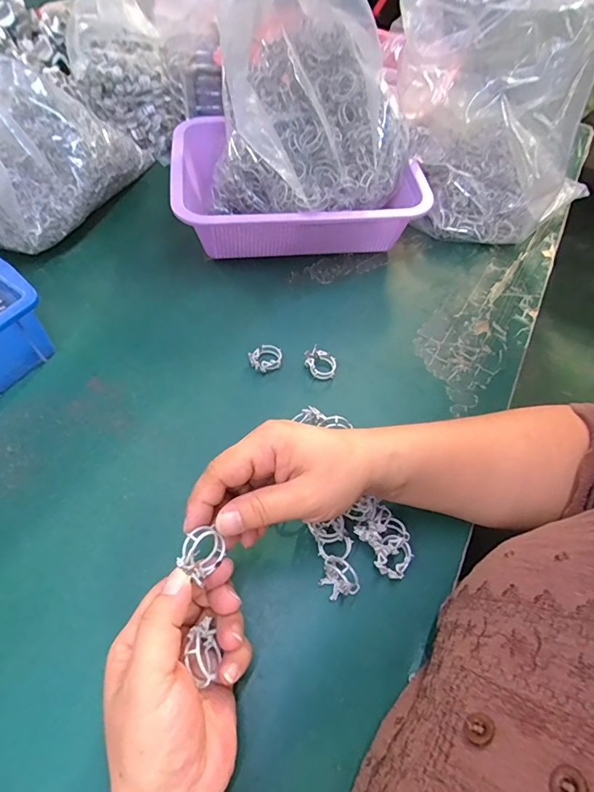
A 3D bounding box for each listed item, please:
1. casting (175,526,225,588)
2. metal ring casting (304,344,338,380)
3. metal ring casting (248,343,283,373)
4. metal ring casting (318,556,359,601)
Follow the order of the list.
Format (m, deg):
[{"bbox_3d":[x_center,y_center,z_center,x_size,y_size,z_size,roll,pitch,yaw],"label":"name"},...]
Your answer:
[{"bbox_3d":[-0.054,0.089,0.250,0.020,0.022,0.028,33,61,15],"label":"casting"},{"bbox_3d":[0.023,-0.031,0.415,0.032,0.016,0.026,29,60,13],"label":"metal ring casting"},{"bbox_3d":[-0.028,-0.036,0.416,0.025,0.012,0.032,38,62,18],"label":"metal ring casting"},{"bbox_3d":[0.030,0.129,0.308,0.028,0.016,0.022,36,61,17],"label":"metal ring casting"}]

